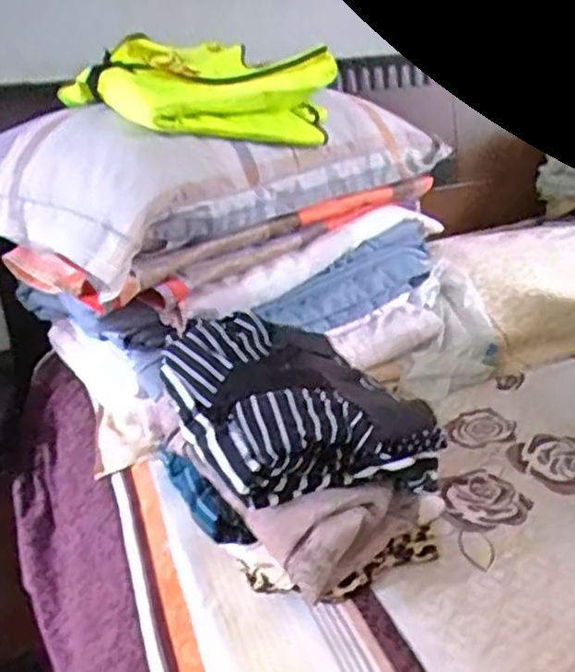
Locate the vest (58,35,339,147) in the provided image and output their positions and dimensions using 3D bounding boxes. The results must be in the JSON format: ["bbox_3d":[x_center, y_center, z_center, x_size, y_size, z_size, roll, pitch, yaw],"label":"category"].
[{"bbox_3d":[-0.107,-0.307,0.902,0.215,0.119,0.323,17,32,37],"label":"vest"}]

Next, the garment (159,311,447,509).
[{"bbox_3d":[0.008,0.064,0.739,0.216,0.098,0.266,-15,27,-23],"label":"garment"}]

